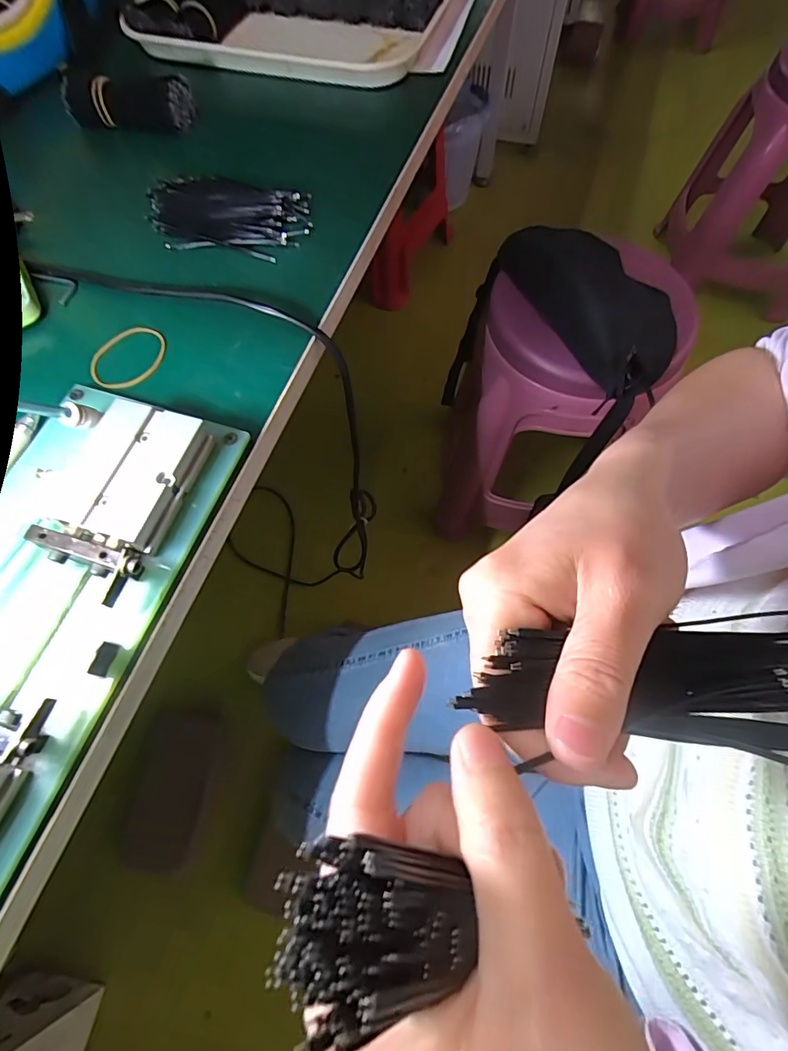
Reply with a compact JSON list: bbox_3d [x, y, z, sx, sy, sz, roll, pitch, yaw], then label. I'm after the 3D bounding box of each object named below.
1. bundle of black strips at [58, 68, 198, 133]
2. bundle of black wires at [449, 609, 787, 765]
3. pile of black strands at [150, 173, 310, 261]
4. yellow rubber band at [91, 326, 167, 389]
[{"bbox_3d":[-0.229,-0.364,0.419,0.105,0.030,0.028,5,66,3],"label":"bundle of black strips"},{"bbox_3d":[0.078,0.045,0.144,0.118,0.013,0.040,1,66,-4],"label":"bundle of black wires"},{"bbox_3d":[-0.126,-0.236,0.368,0.126,0.015,0.072,6,66,3],"label":"pile of black strands"},{"bbox_3d":[-0.172,-0.110,0.318,0.041,0.004,0.052,36,71,15],"label":"yellow rubber band"}]

